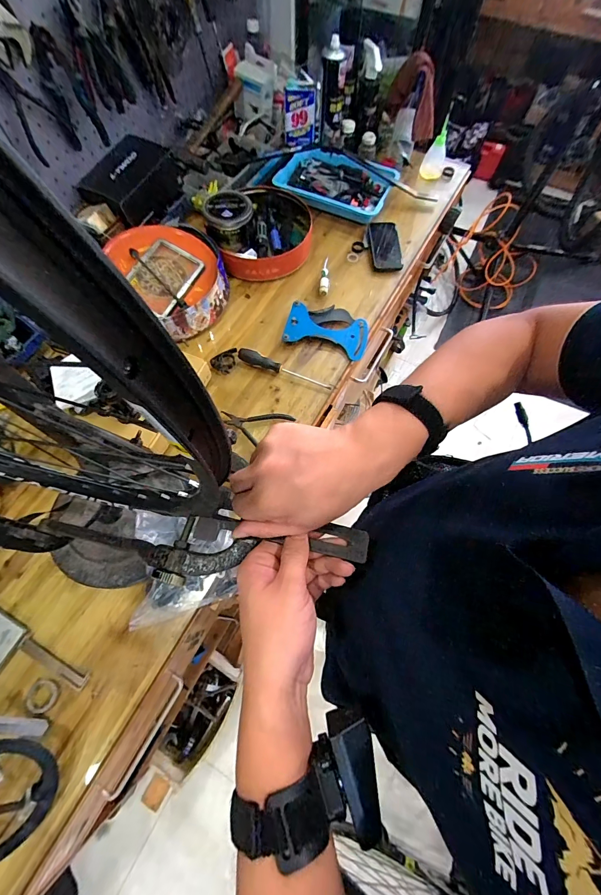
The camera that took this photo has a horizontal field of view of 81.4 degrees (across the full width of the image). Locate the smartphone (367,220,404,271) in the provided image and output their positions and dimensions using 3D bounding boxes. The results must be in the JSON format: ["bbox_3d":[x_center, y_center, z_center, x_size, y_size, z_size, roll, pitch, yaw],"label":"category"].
[{"bbox_3d":[0.233,-0.554,0.969,0.084,0.016,0.167,0,73,-5],"label":"smartphone"}]

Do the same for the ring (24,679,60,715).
[{"bbox_3d":[-0.410,0.394,0.554,0.049,0.006,0.045,0,66,0],"label":"ring"}]

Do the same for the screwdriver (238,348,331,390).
[{"bbox_3d":[-0.039,-0.175,0.778,0.218,0.033,0.026,22,68,9],"label":"screwdriver"}]

